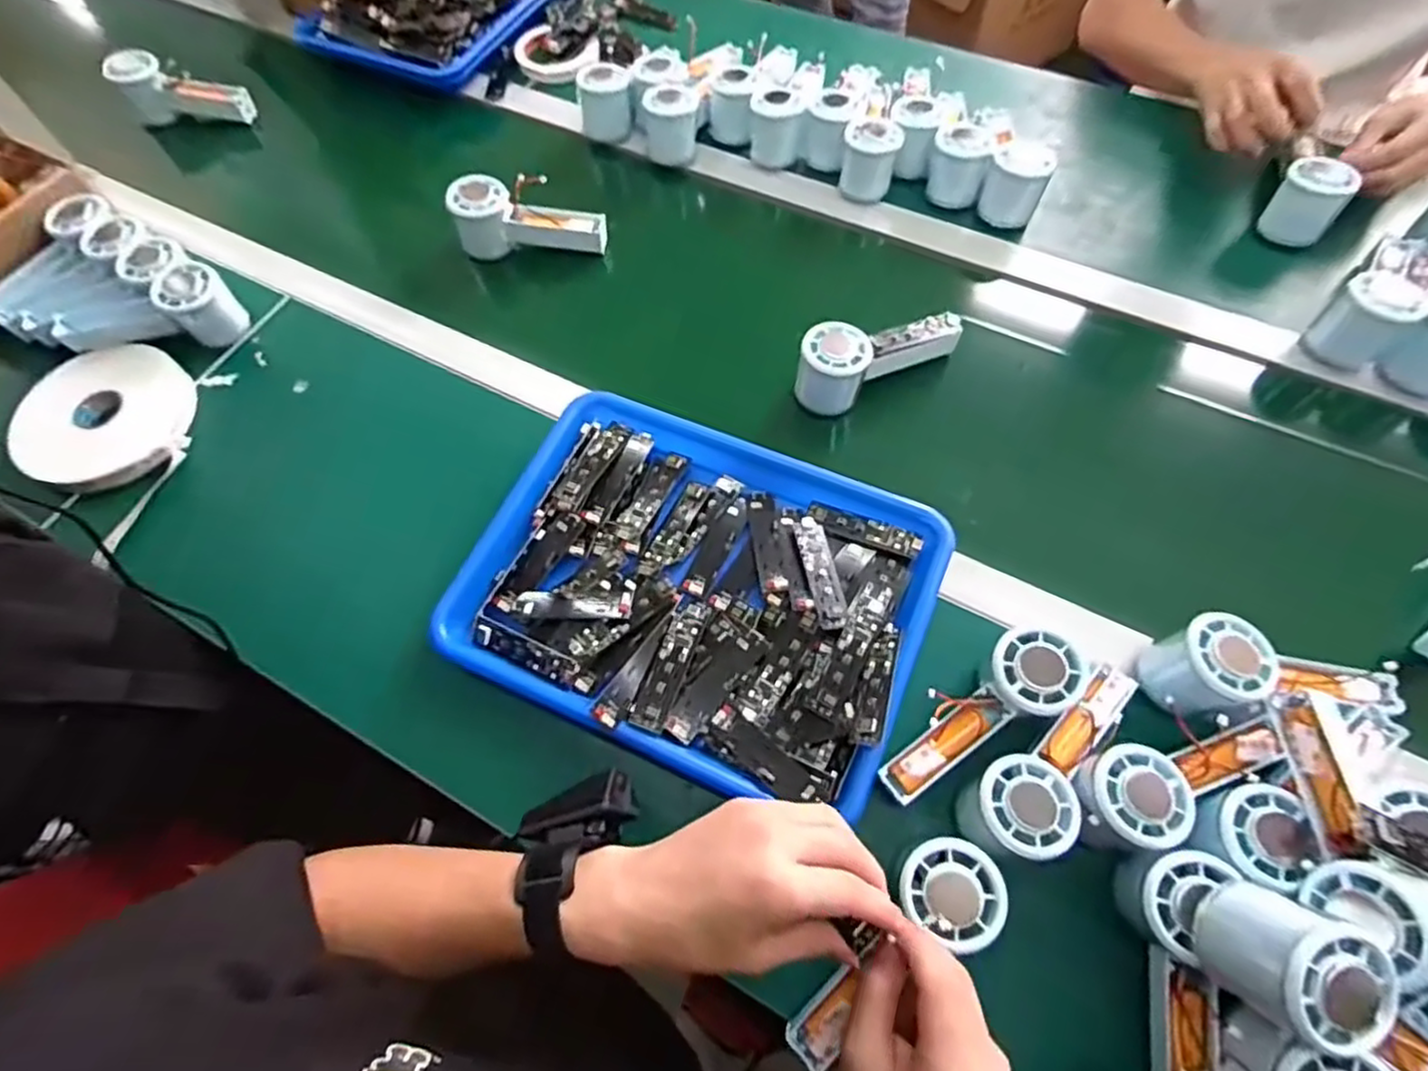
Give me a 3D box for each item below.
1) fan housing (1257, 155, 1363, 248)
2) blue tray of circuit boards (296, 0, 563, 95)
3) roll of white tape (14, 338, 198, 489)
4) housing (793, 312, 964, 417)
[{"bbox_3d":[0.557,-0.310,0.654,0.058,0.068,0.051,38,70,19],"label":"fan housing"},{"bbox_3d":[-0.347,-0.713,0.907,0.270,0.057,0.315,22,66,13],"label":"blue tray of circuit boards"},{"bbox_3d":[-0.550,-0.109,0.625,0.141,0.027,0.147,-8,63,-2],"label":"roll of white tape"},{"bbox_3d":[0.143,-0.164,0.608,0.154,0.063,0.051,-26,65,-11],"label":"housing"}]

